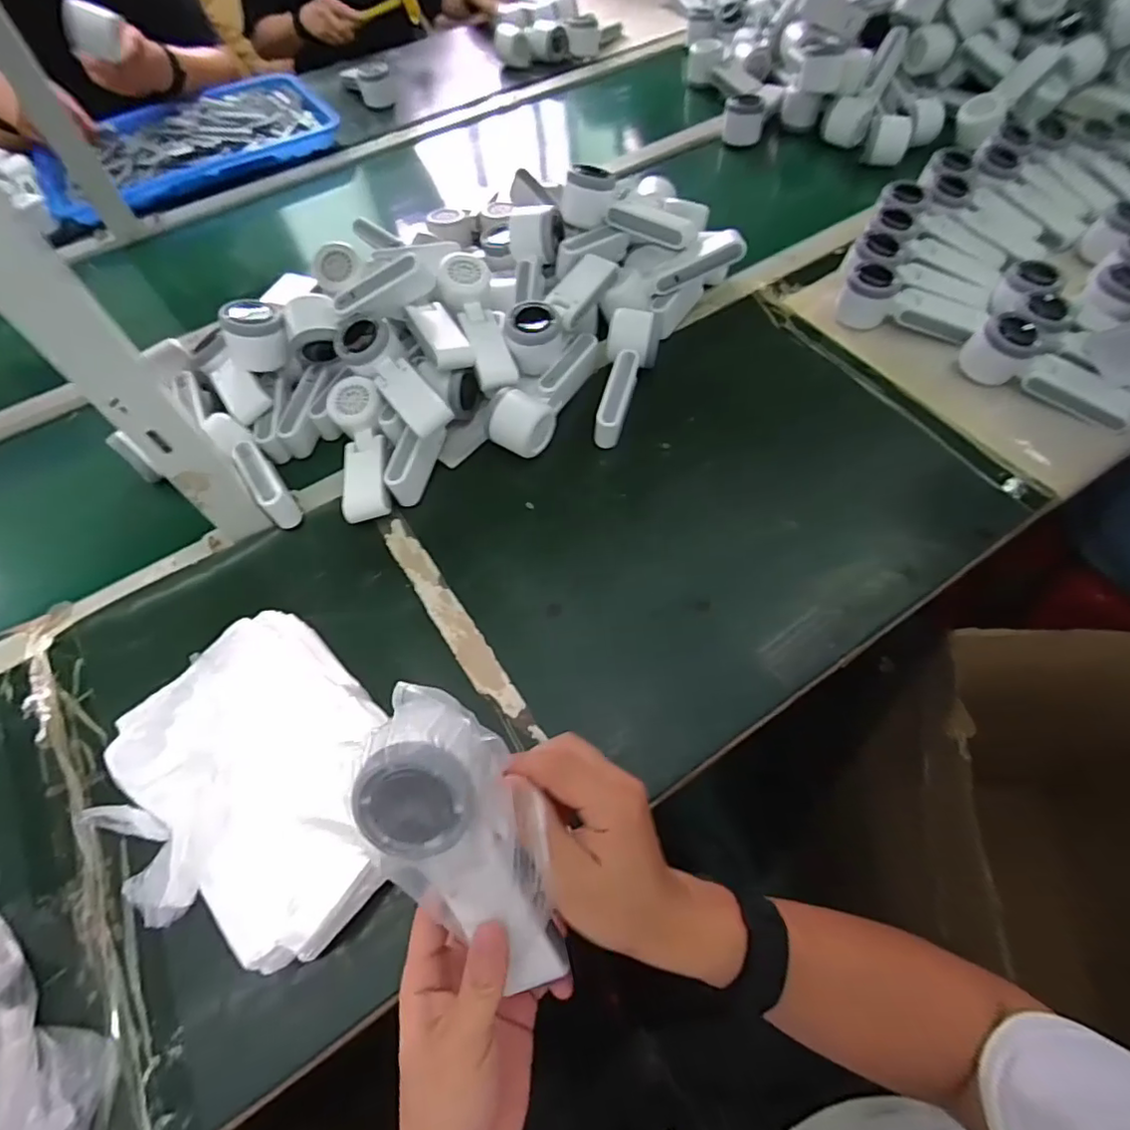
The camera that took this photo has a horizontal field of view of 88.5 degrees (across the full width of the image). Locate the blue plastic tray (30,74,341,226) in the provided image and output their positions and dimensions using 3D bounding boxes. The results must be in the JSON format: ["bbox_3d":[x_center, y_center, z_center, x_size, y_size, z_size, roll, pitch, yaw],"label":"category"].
[{"bbox_3d":[-0.641,-0.723,0.998,0.476,0.053,0.300,-33,62,-15],"label":"blue plastic tray"}]

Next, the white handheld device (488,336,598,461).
[{"bbox_3d":[-0.017,-0.182,0.611,0.054,0.060,0.169,28,65,19],"label":"white handheld device"}]

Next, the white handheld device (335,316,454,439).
[{"bbox_3d":[-0.174,-0.185,0.578,0.064,0.047,0.167,-27,61,-12],"label":"white handheld device"}]

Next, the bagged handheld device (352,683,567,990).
[{"bbox_3d":[-0.048,0.146,0.297,0.079,0.031,0.169,-28,104,-13],"label":"bagged handheld device"}]

